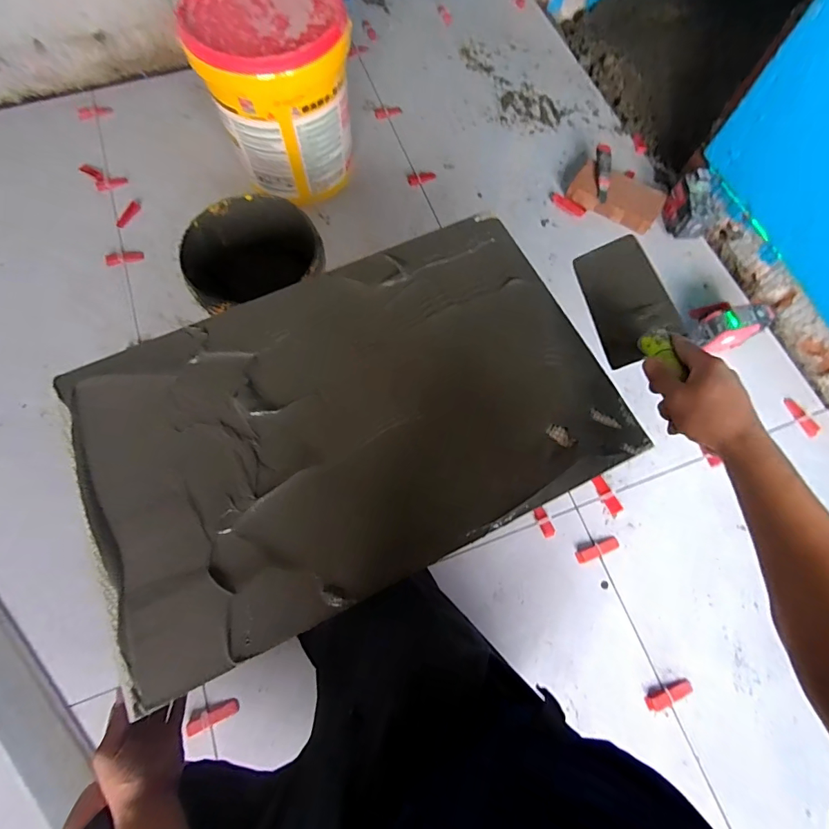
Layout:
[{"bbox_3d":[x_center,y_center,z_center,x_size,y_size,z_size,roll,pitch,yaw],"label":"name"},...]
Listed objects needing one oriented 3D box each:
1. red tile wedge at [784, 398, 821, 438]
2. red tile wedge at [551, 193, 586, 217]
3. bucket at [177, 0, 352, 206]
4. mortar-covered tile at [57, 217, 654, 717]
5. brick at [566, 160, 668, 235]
[{"bbox_3d":[0.834,0.005,0.939,0.032,0.013,0.090,-27,74,-10],"label":"red tile wedge"},{"bbox_3d":[0.392,-0.534,1.110,0.094,0.009,0.028,37,74,10],"label":"red tile wedge"},{"bbox_3d":[-0.296,-0.719,0.984,0.288,0.334,0.318,-15,72,-7],"label":"bucket"},{"bbox_3d":[-0.075,-0.002,0.541,0.618,0.022,0.405,-25,74,-10],"label":"mortar-covered tile"},{"bbox_3d":[0.507,-0.551,1.098,0.225,0.067,0.111,28,73,8],"label":"brick"}]

